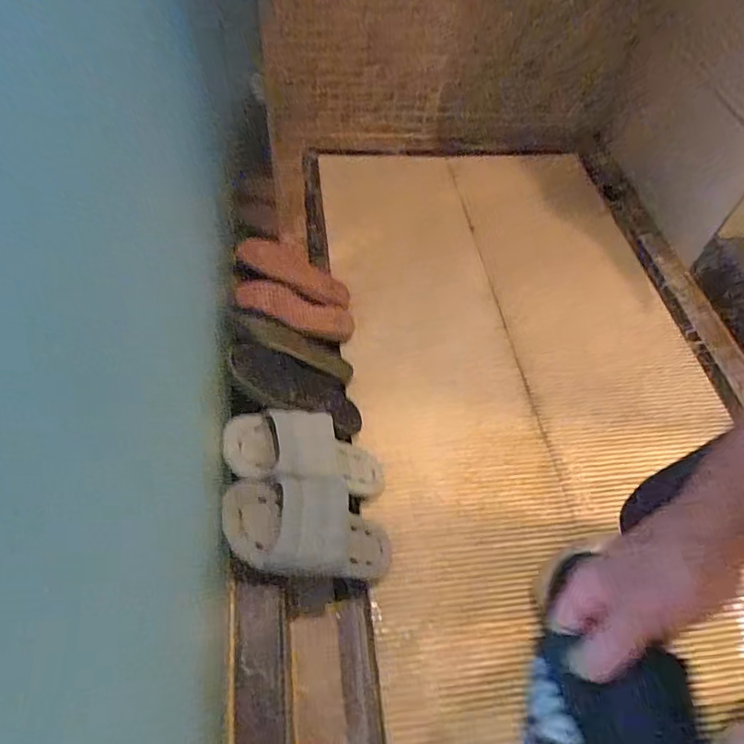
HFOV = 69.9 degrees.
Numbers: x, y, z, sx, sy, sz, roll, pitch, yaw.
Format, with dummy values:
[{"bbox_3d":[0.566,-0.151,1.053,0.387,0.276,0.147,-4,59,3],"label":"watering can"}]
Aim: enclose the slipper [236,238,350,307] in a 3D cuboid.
[{"bbox_3d":[-0.144,-0.180,0.984,0.240,0.044,0.088,22,53,-36],"label":"slipper"}]

